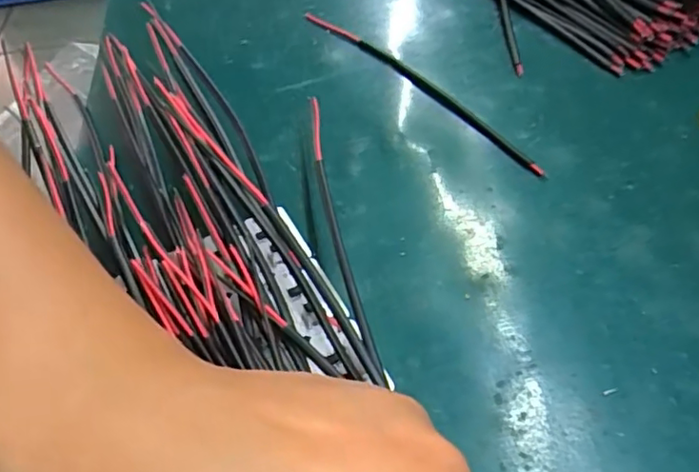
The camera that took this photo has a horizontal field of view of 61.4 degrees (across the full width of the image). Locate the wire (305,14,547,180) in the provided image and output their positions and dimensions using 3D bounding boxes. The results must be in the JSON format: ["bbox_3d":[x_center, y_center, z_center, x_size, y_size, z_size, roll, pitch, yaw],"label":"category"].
[{"bbox_3d":[0.037,-0.086,0.330,0.015,0.004,0.186,-33,56,-19],"label":"wire"}]

